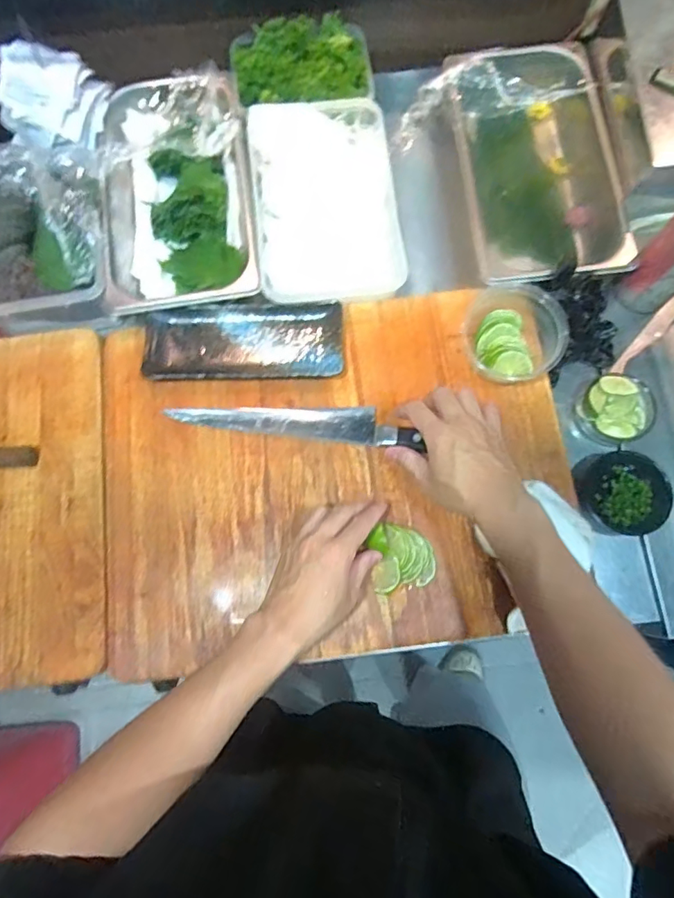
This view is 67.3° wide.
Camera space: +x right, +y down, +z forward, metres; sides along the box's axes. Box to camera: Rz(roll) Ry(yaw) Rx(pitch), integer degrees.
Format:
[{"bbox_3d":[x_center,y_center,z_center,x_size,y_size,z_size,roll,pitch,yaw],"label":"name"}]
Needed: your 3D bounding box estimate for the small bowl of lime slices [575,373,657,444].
[{"bbox_3d":[0.319,-0.044,0.583,0.077,0.048,0.078,0,77,1],"label":"small bowl of lime slices"}]

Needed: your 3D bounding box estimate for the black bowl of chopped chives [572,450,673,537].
[{"bbox_3d":[0.308,0.048,0.549,0.088,0.032,0.088,0,78,1],"label":"black bowl of chopped chives"}]

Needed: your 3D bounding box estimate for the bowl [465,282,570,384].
[{"bbox_3d":[0.196,-0.126,0.540,0.096,0.065,0.099,0,78,1],"label":"bowl"}]

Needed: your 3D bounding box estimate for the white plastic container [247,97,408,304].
[{"bbox_3d":[-0.014,-0.287,0.592,0.163,0.043,0.243,-6,78,-1],"label":"white plastic container"}]

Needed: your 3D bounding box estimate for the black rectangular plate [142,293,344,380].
[{"bbox_3d":[-0.101,-0.124,0.564,0.213,0.025,0.089,0,78,1],"label":"black rectangular plate"}]

